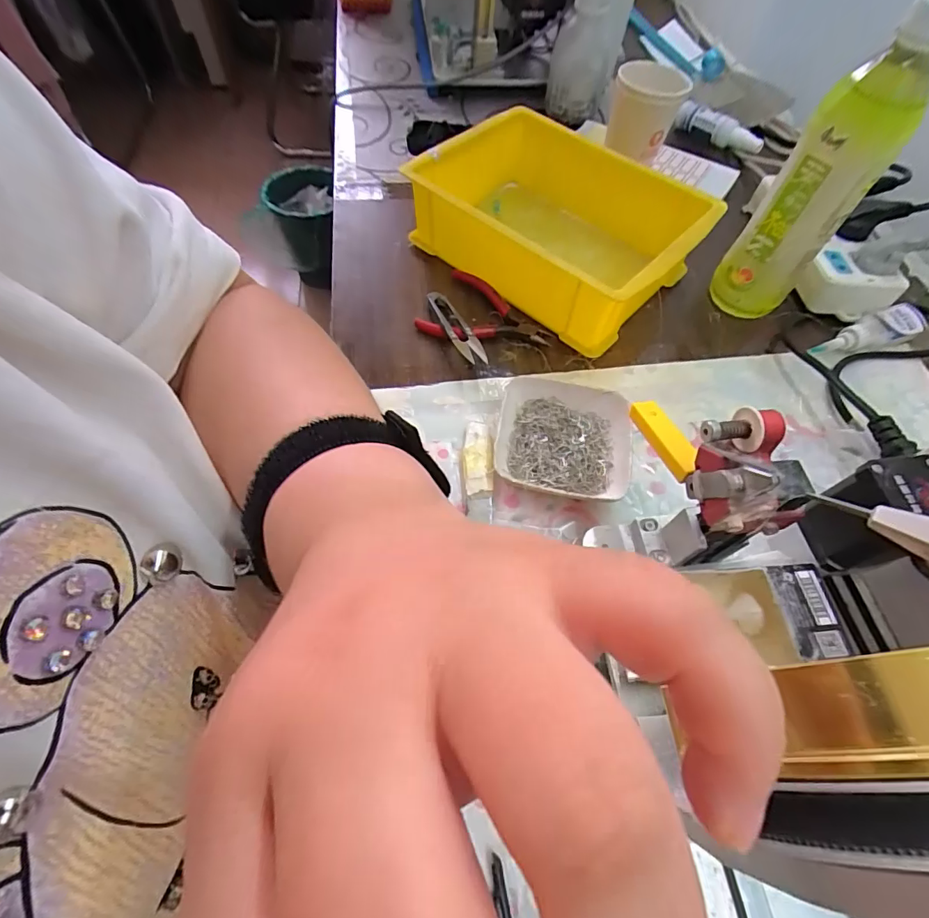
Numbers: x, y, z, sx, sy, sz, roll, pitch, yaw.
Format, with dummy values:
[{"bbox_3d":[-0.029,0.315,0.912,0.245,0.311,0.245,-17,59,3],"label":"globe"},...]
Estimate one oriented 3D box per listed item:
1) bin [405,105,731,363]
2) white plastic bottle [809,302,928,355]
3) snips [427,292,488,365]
[{"bbox_3d":[0.088,-0.227,0.448,0.244,0.079,0.190,40,65,18],"label":"bin"},{"bbox_3d":[0.368,-0.112,0.425,0.112,0.022,0.032,-21,63,-15],"label":"white plastic bottle"},{"bbox_3d":[-0.009,-0.115,0.409,0.020,0.020,0.100,-20,63,-14],"label":"snips"}]

